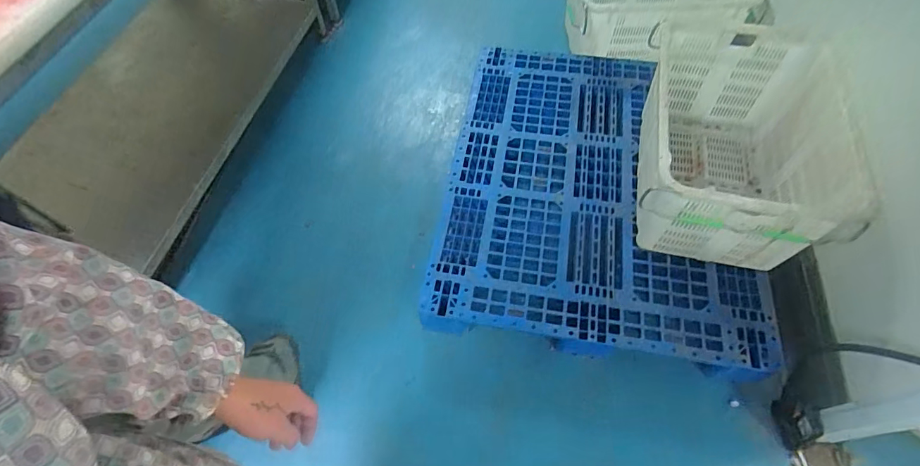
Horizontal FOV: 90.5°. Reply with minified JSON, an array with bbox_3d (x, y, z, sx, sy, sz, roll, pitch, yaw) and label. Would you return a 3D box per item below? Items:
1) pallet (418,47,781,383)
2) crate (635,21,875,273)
[{"bbox_3d":[0.437,-0.187,1.528,0.980,0.121,1.175,4,61,9],"label":"pallet"},{"bbox_3d":[0.787,-0.262,1.342,0.511,0.365,0.685,14,62,14],"label":"crate"}]

